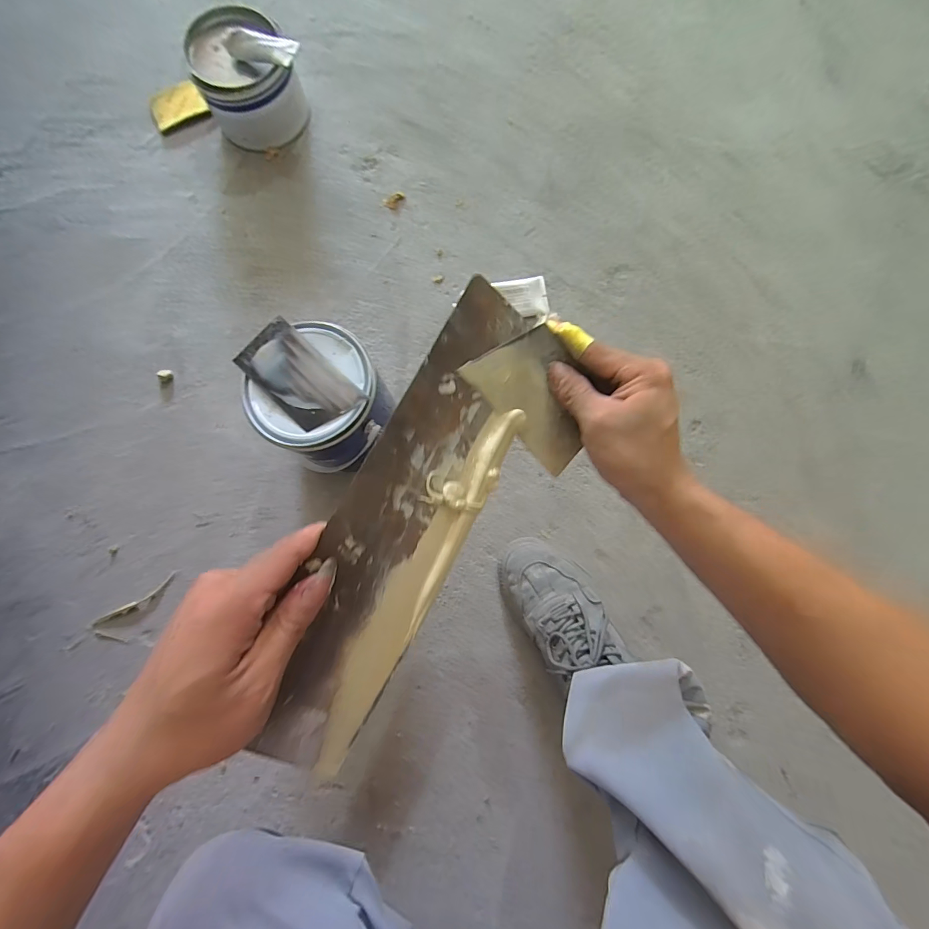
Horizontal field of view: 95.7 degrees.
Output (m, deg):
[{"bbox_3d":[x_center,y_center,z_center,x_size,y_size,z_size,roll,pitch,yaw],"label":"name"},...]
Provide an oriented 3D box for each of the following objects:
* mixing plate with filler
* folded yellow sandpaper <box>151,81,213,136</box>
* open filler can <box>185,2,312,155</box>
[{"bbox_3d":[-0.032,0.027,0.276,0.085,0.014,0.324,33,76,-23],"label":"mixing plate with filler"},{"bbox_3d":[-0.500,-0.624,0.735,0.094,0.018,0.064,-28,81,-2],"label":"folded yellow sandpaper"},{"bbox_3d":[-0.337,-0.606,0.674,0.162,0.109,0.129,-28,81,-2],"label":"open filler can"}]

